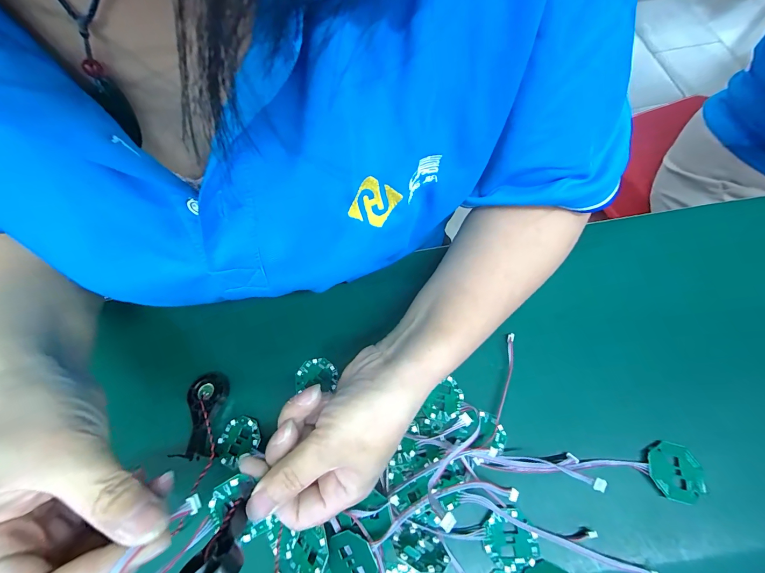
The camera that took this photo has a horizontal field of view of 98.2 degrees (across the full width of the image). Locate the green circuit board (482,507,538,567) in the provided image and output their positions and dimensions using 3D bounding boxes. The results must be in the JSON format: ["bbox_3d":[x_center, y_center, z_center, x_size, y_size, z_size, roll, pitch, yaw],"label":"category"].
[{"bbox_3d":[0.081,0.161,0.213,0.032,0.005,0.030,-9,66,1],"label":"green circuit board"}]

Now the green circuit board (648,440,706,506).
[{"bbox_3d":[0.196,0.125,0.224,0.030,0.004,0.035,7,68,8],"label":"green circuit board"}]

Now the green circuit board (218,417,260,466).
[{"bbox_3d":[-0.110,0.116,0.252,0.033,0.006,0.030,-30,68,-8],"label":"green circuit board"}]

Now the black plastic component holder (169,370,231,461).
[{"bbox_3d":[-0.138,0.099,0.256,0.030,0.014,0.060,-7,66,2],"label":"black plastic component holder"}]

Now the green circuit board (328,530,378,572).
[{"bbox_3d":[-0.019,0.175,0.208,0.031,0.004,0.036,-27,75,10],"label":"green circuit board"}]

